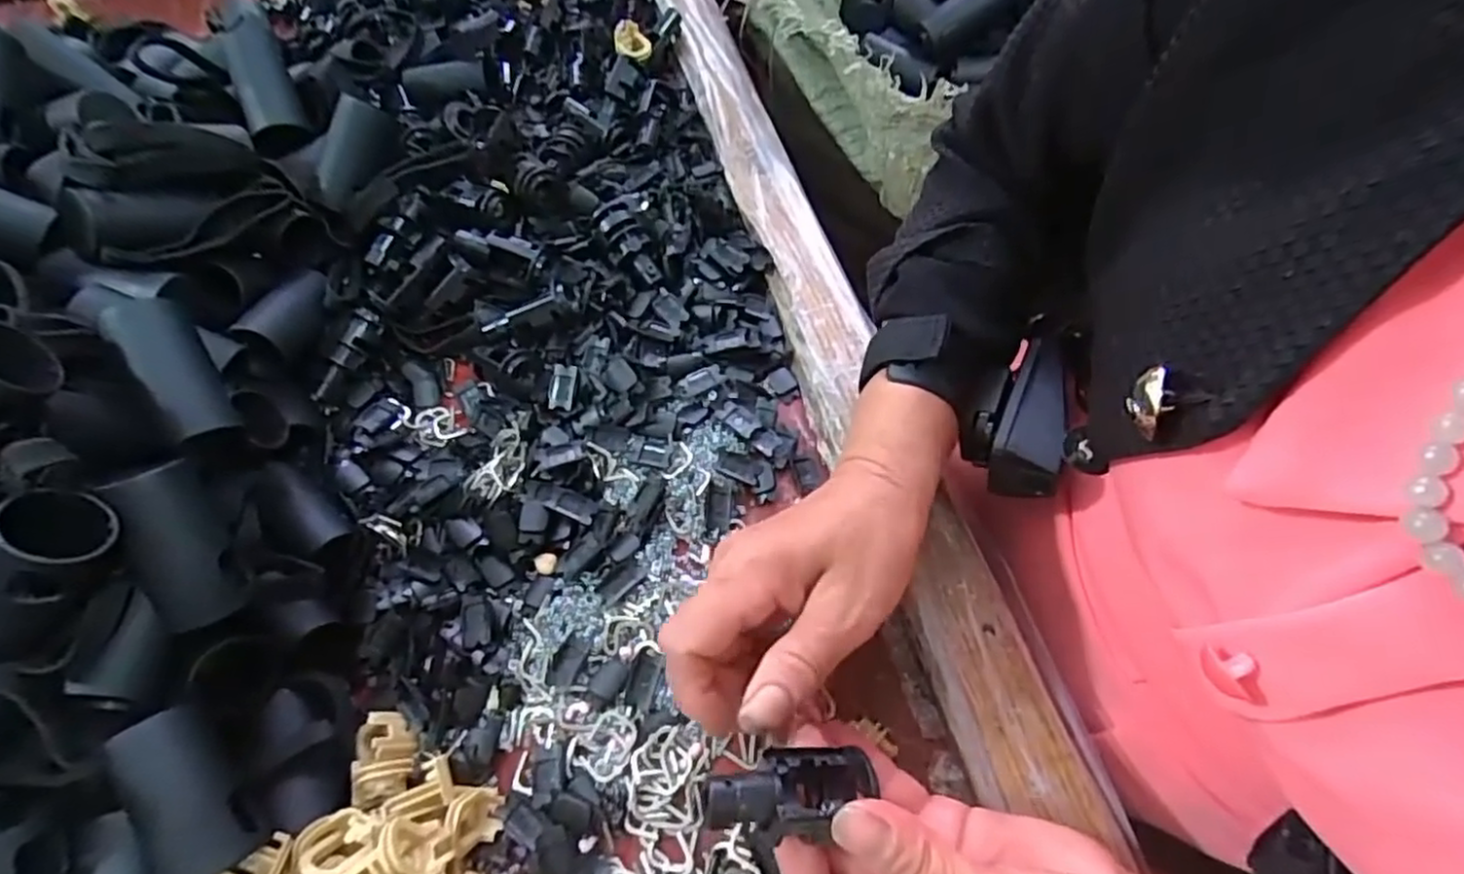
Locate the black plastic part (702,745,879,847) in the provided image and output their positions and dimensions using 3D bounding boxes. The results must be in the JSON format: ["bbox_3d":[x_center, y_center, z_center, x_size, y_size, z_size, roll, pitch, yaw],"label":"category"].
[{"bbox_3d":[0.016,0.112,0.216,0.057,0.016,0.025,5,56,-32],"label":"black plastic part"}]

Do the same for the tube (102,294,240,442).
[{"bbox_3d":[-0.227,-0.028,0.281,0.022,0.017,0.061,-32,91,-13],"label":"tube"}]

